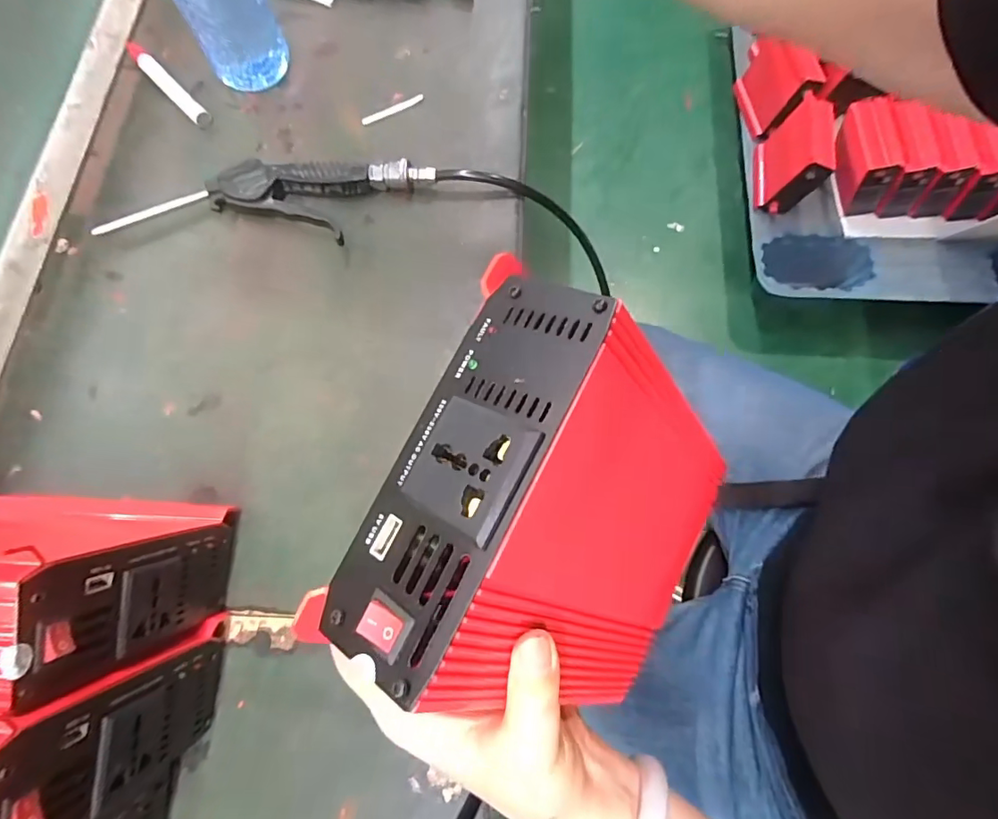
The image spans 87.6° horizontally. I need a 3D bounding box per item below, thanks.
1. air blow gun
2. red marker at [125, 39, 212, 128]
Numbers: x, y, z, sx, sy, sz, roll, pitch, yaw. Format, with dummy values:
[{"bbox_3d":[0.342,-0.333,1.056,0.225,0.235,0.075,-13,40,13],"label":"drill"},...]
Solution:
[{"bbox_3d":[-0.194,-0.177,0.440,0.271,0.023,0.076,3,72,2],"label":"air blow gun"},{"bbox_3d":[-0.313,-0.309,0.491,0.016,0.017,0.125,-42,76,-12],"label":"red marker"}]

